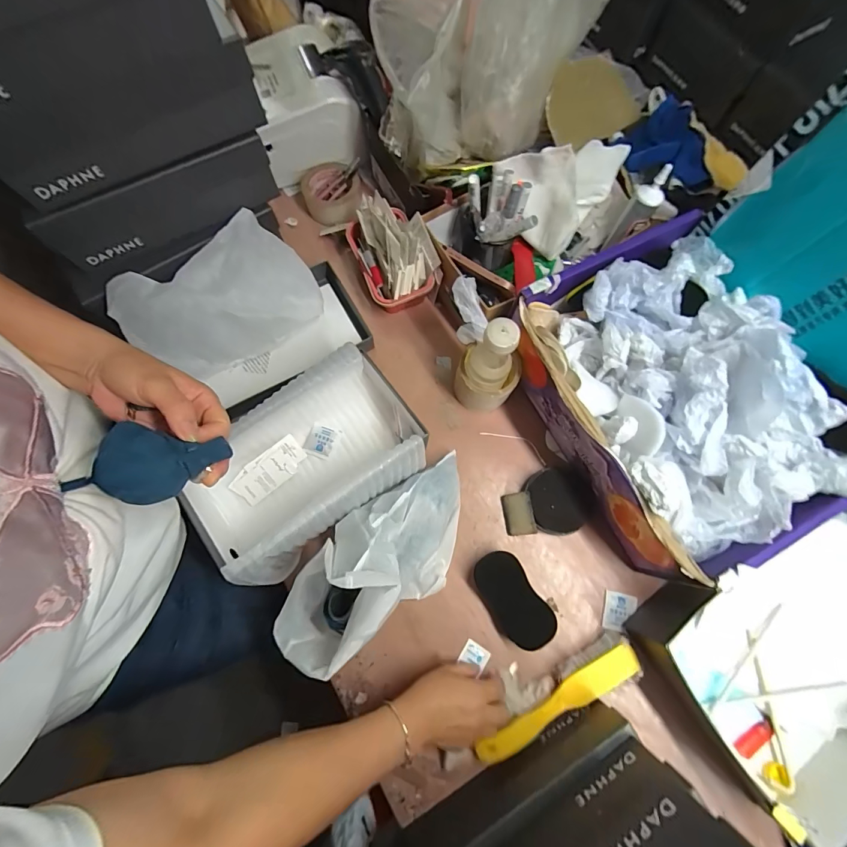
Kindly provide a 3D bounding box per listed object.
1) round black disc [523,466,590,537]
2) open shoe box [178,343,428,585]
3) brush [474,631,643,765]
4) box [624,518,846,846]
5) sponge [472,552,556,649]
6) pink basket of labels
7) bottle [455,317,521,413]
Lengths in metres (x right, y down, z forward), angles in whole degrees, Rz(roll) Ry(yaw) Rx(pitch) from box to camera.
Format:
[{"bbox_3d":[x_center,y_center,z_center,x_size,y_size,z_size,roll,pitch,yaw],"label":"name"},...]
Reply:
[{"bbox_3d":[0.190,0.110,0.554,0.084,0.036,0.092,-12,75,-4],"label":"round black disc"},{"bbox_3d":[-0.160,0.054,0.529,0.300,0.102,0.197,-38,78,-10],"label":"open shoe box"},{"bbox_3d":[0.169,0.346,0.482,0.225,0.030,0.049,-29,77,-11],"label":"brush"},{"bbox_3d":[0.466,0.286,0.475,0.321,0.107,0.258,-31,77,-8],"label":"box"},{"bbox_3d":[0.119,0.236,0.516,0.066,0.035,0.123,-33,77,-9],"label":"sponge"},{"bbox_3d":[-0.052,-0.268,0.613,0.106,0.120,0.172,-25,76,-7],"label":"pink basket of labels"},{"bbox_3d":[0.089,-0.072,0.523,0.082,0.183,0.069,12,75,3],"label":"bottle"}]

